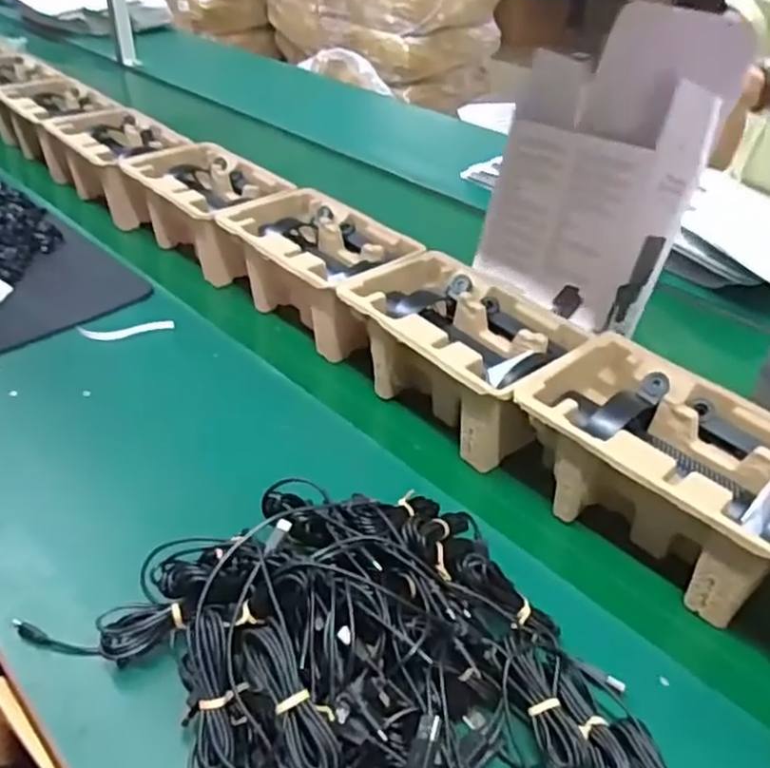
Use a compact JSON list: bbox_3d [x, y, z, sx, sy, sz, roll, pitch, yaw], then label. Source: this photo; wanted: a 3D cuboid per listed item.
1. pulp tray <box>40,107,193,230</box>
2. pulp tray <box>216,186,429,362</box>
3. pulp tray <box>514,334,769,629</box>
[{"bbox_3d":[-0.382,-0.320,1.077,0.152,0.118,0.215,-27,44,-34],"label":"pulp tray"},{"bbox_3d":[-0.076,-0.130,0.847,0.148,0.111,0.238,-27,44,-34],"label":"pulp tray"},{"bbox_3d":[0.230,0.075,0.594,0.233,0.113,0.145,31,44,34],"label":"pulp tray"}]

